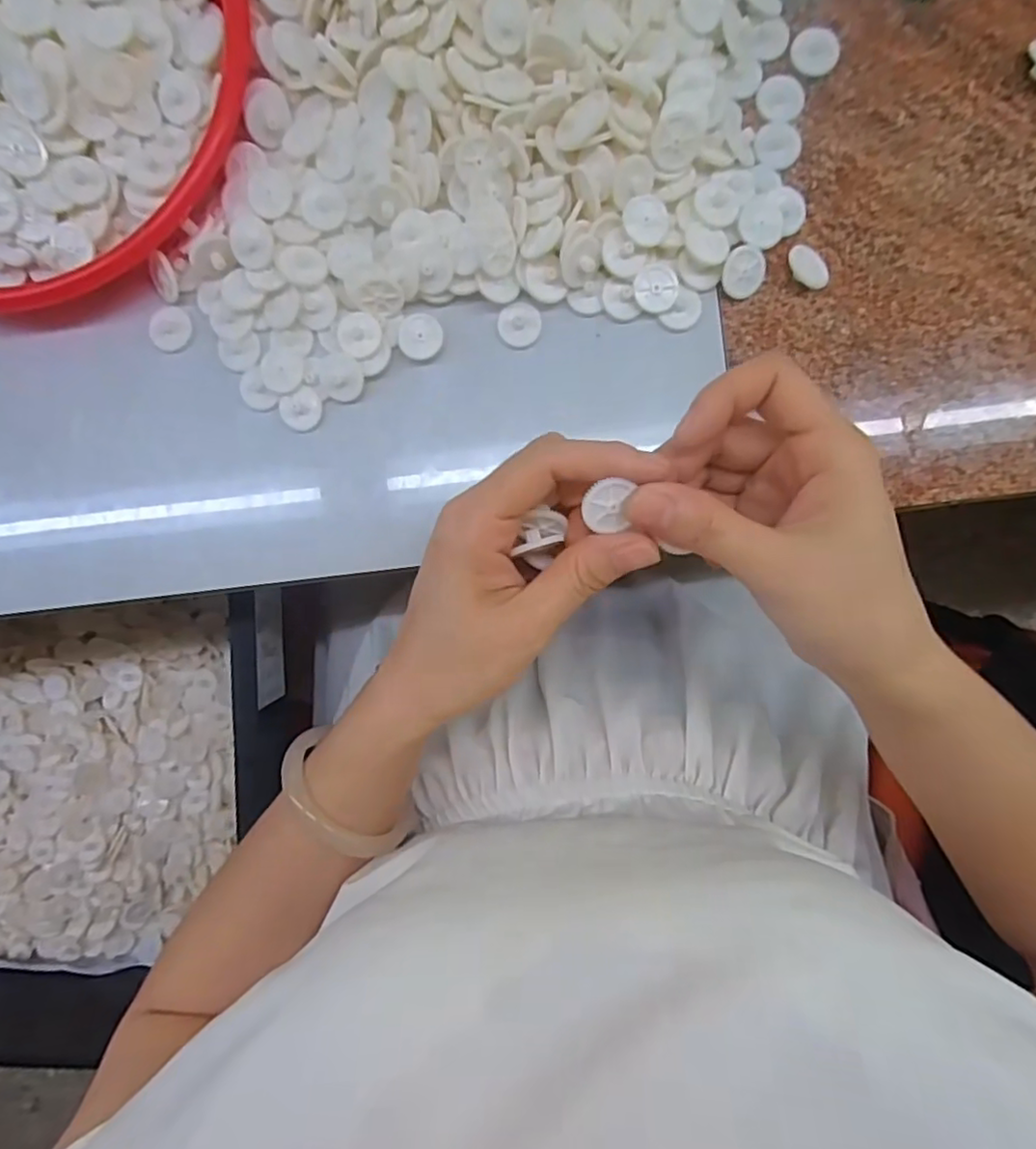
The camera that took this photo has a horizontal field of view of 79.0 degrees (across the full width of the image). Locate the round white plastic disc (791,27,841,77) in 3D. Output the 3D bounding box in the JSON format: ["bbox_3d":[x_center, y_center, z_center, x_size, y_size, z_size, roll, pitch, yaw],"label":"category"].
[{"bbox_3d":[0.139,-0.245,0.293,0.022,0.004,0.022,0,91,4],"label":"round white plastic disc"}]

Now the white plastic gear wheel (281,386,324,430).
[{"bbox_3d":[-0.105,-0.080,0.305,0.020,0.005,0.018,-27,89,3],"label":"white plastic gear wheel"}]

